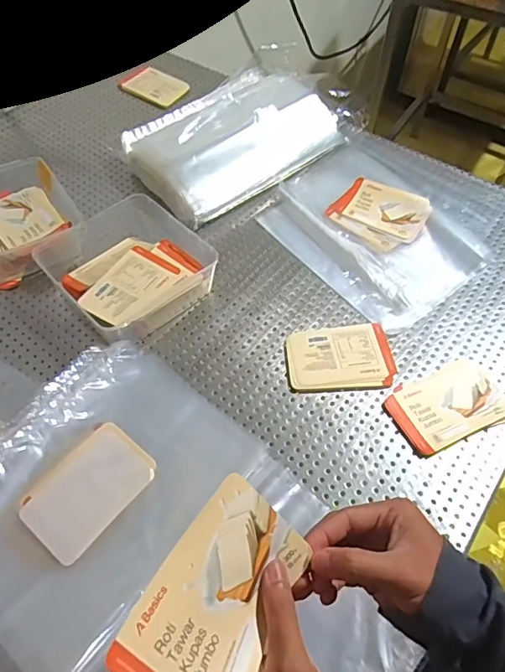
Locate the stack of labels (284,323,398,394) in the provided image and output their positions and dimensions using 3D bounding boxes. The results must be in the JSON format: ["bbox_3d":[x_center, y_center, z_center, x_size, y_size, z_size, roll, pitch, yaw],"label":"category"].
[{"bbox_3d":[0.116,0.028,0.665,0.138,0.009,0.094,-3,58,-2],"label":"stack of labels"}]

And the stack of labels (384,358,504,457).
[{"bbox_3d":[0.246,0.087,0.624,0.146,0.017,0.094,-22,60,-13],"label":"stack of labels"}]

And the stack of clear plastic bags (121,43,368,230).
[{"bbox_3d":[-0.009,-0.371,0.889,0.424,0.079,0.242,-36,64,-20],"label":"stack of clear plastic bags"}]

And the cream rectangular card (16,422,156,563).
[{"bbox_3d":[-0.183,0.169,0.553,0.094,0.010,0.135,35,64,20],"label":"cream rectangular card"}]

